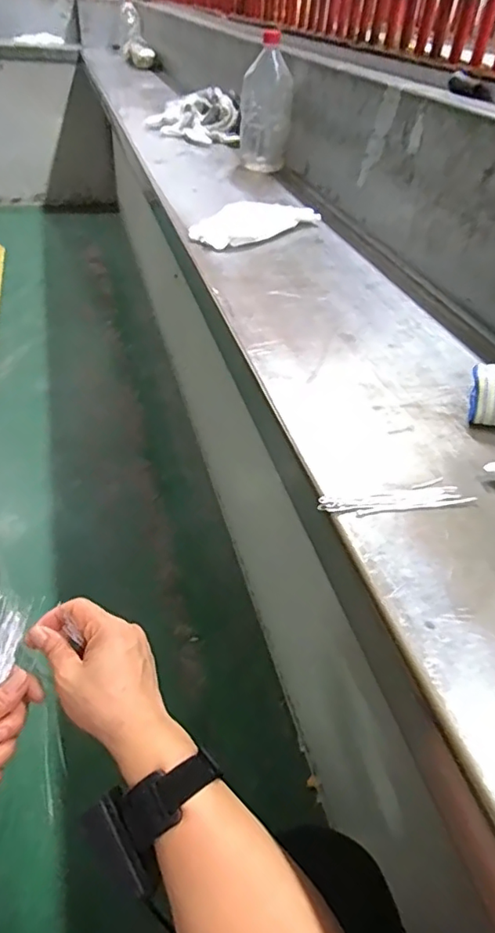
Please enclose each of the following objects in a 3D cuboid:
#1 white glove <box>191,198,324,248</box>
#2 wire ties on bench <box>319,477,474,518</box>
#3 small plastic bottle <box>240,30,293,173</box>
[{"bbox_3d":[0.009,-0.352,0.770,0.083,0.023,0.202,34,48,27],"label":"white glove"},{"bbox_3d":[0.103,0.023,0.373,0.105,0.004,0.026,-6,43,-14],"label":"wire ties on bench"},{"bbox_3d":[0.032,-0.654,0.986,0.085,0.195,0.070,1,41,-7],"label":"small plastic bottle"}]

